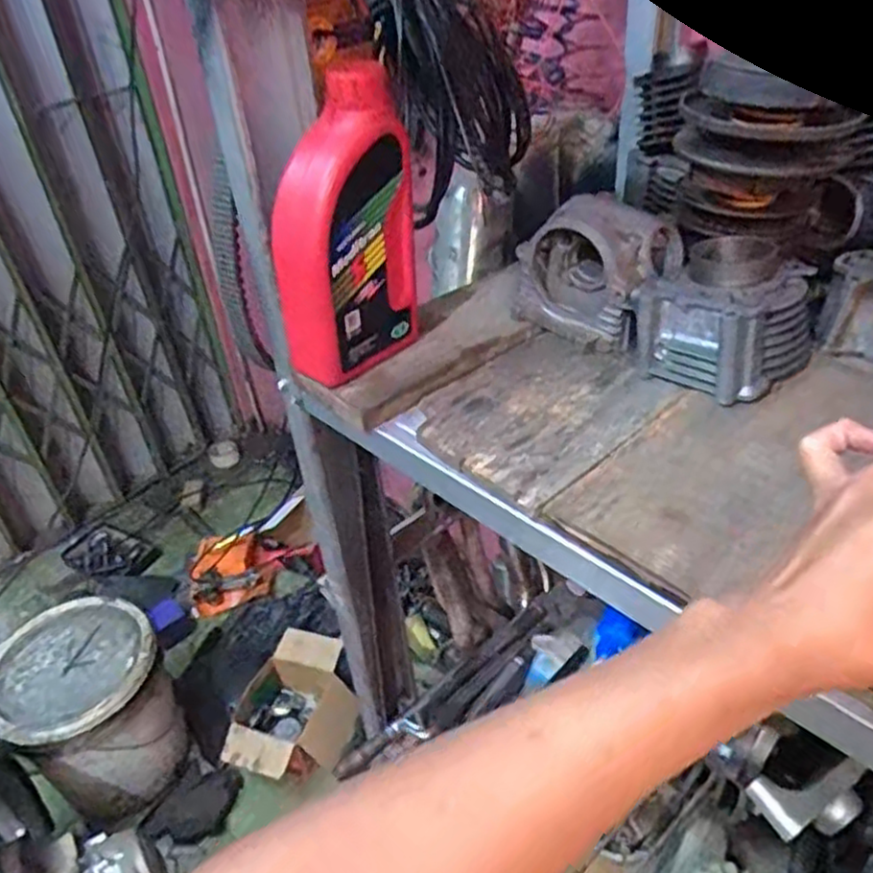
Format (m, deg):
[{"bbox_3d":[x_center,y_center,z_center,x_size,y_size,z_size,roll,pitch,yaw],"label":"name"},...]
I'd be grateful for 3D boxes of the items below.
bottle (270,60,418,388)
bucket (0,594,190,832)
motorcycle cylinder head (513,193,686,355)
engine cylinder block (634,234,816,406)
[{"bbox_3d":[-0.075,-0.155,0.562,0.064,0.212,0.110,24,46,32],"label":"bottle"},{"bbox_3d":[-0.676,0.539,1.439,0.291,0.317,0.307,-33,46,-32],"label":"bucket"},{"bbox_3d":[0.145,-0.146,0.649,0.098,0.126,0.126,-24,41,-36],"label":"motorcycle cylinder head"},{"bbox_3d":[0.237,-0.099,0.586,0.126,0.083,0.114,-31,44,-30],"label":"engine cylinder block"}]

